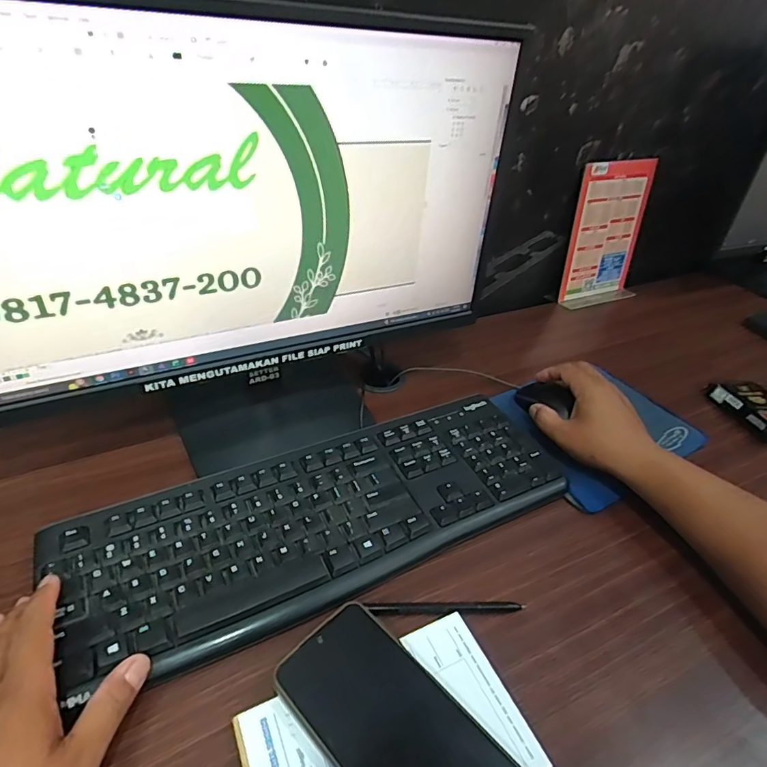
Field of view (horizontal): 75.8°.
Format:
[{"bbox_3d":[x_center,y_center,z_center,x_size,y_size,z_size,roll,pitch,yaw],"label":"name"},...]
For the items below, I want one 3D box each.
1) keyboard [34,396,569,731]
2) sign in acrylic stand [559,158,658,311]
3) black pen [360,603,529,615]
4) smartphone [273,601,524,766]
[{"bbox_3d":[-0.041,0.110,0.429,0.418,0.016,0.144,-15,41,-23],"label":"keyboard"},{"bbox_3d":[0.361,-0.233,0.787,0.149,0.210,0.055,-16,42,-25],"label":"sign in acrylic stand"},{"bbox_3d":[0.049,0.169,0.373,0.121,0.004,0.009,1,37,-4],"label":"black pen"},{"bbox_3d":[0.010,0.214,0.301,0.162,0.014,0.077,33,46,32],"label":"smartphone"}]

